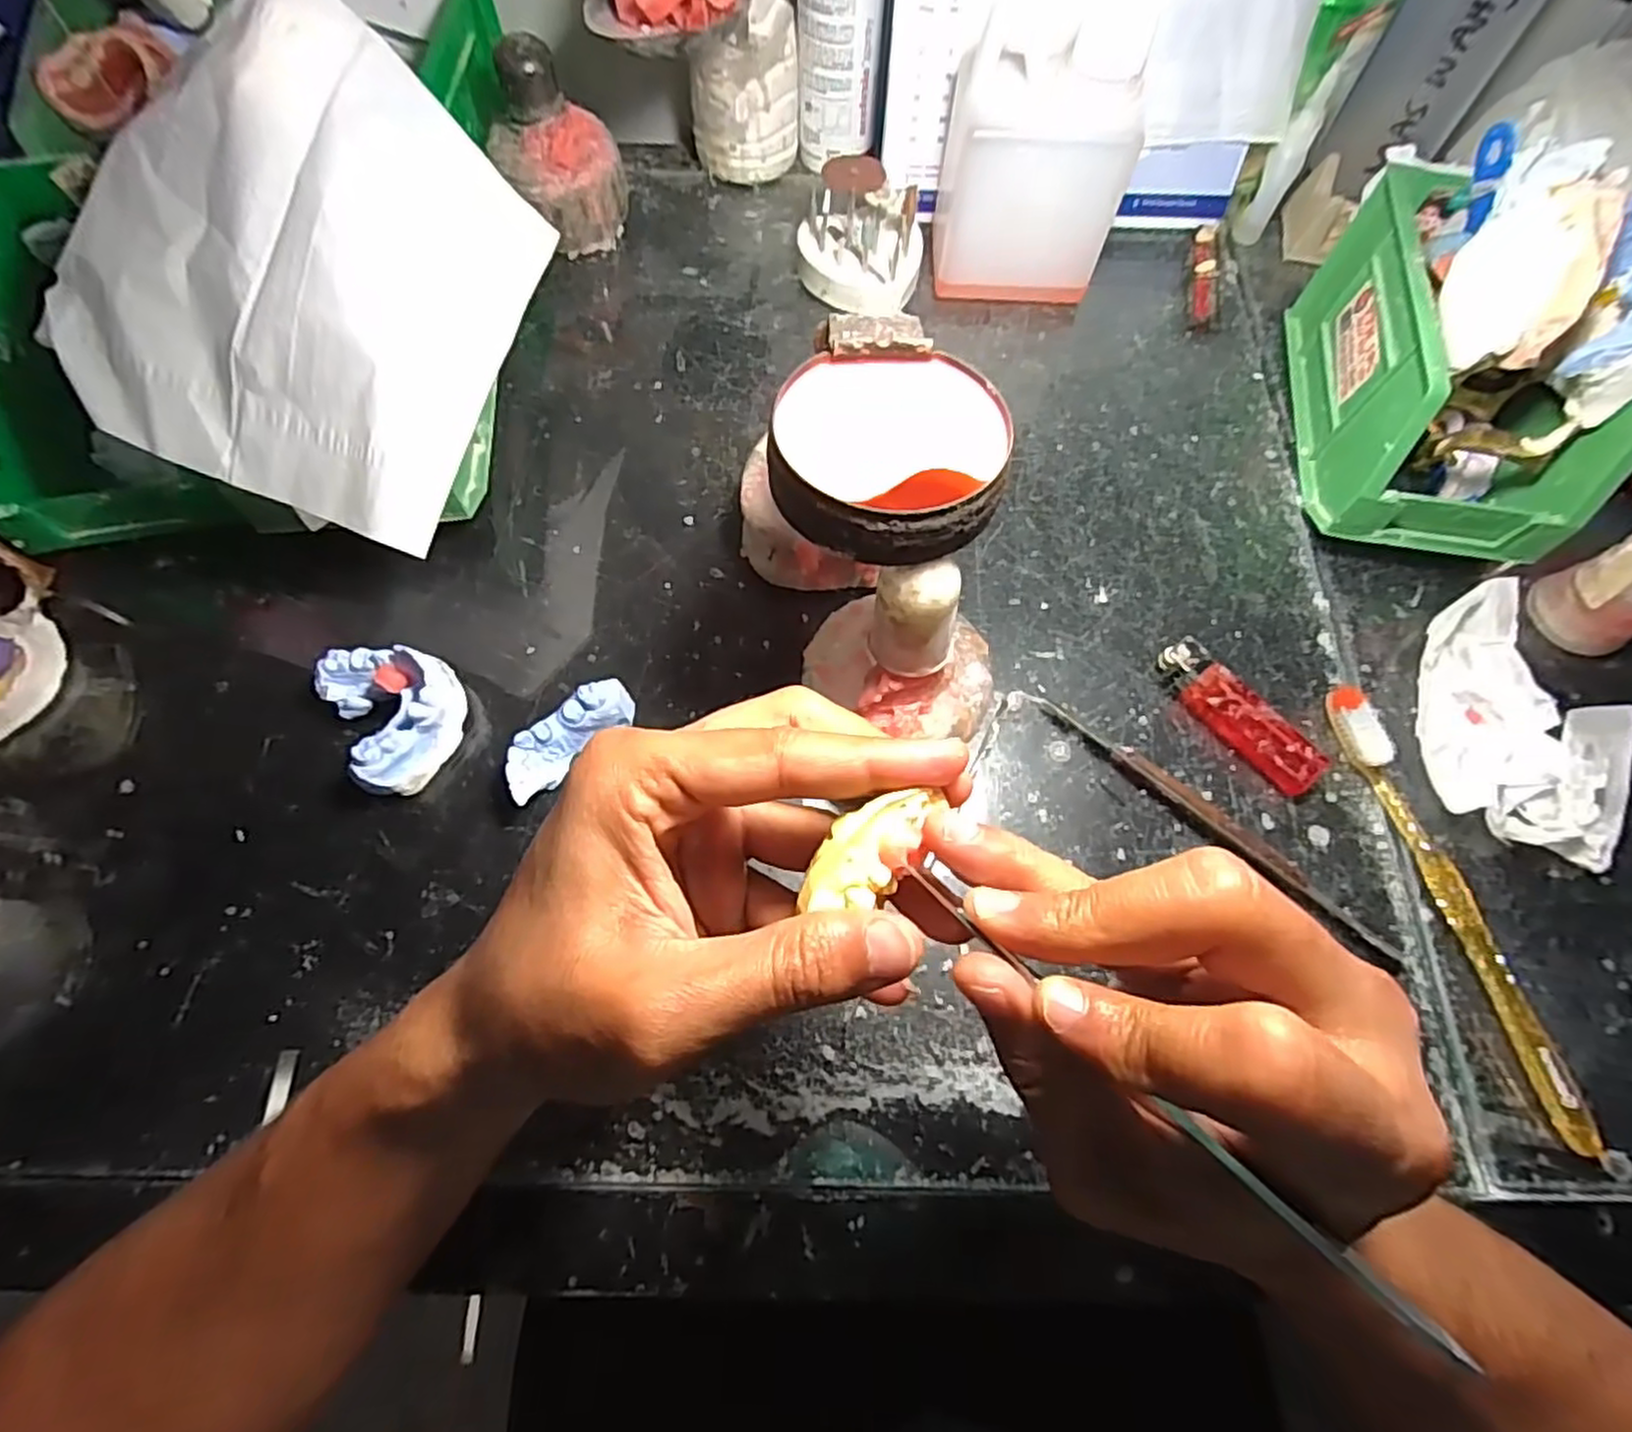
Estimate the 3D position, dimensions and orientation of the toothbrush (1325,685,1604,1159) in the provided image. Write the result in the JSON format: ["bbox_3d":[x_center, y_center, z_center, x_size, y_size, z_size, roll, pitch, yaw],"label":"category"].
[{"bbox_3d":[0.262,0.075,0.303,0.010,0.021,0.187,-14,70,-6],"label":"toothbrush"}]

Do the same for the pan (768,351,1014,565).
[{"bbox_3d":[0.023,-0.080,0.224,0.071,0.014,0.068,0,69,-1],"label":"pan"}]

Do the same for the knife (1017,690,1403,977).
[{"bbox_3d":[0.168,0.043,0.317,0.185,0.012,0.011,39,73,13],"label":"knife"}]

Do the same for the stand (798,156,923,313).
[{"bbox_3d":[0.025,-0.273,0.423,0.068,0.048,0.073,2,69,0],"label":"stand"}]

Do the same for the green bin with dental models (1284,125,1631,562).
[{"bbox_3d":[0.312,-0.175,0.345,0.093,0.131,0.166,8,69,2],"label":"green bin with dental models"}]

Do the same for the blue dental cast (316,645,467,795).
[{"bbox_3d":[-0.182,-0.004,0.321,0.049,0.029,0.066,-31,72,-12],"label":"blue dental cast"}]

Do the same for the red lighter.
[{"bbox_3d":[0.190,0.000,0.334,0.023,0.014,0.081,-40,74,-15],"label":"red lighter"}]

